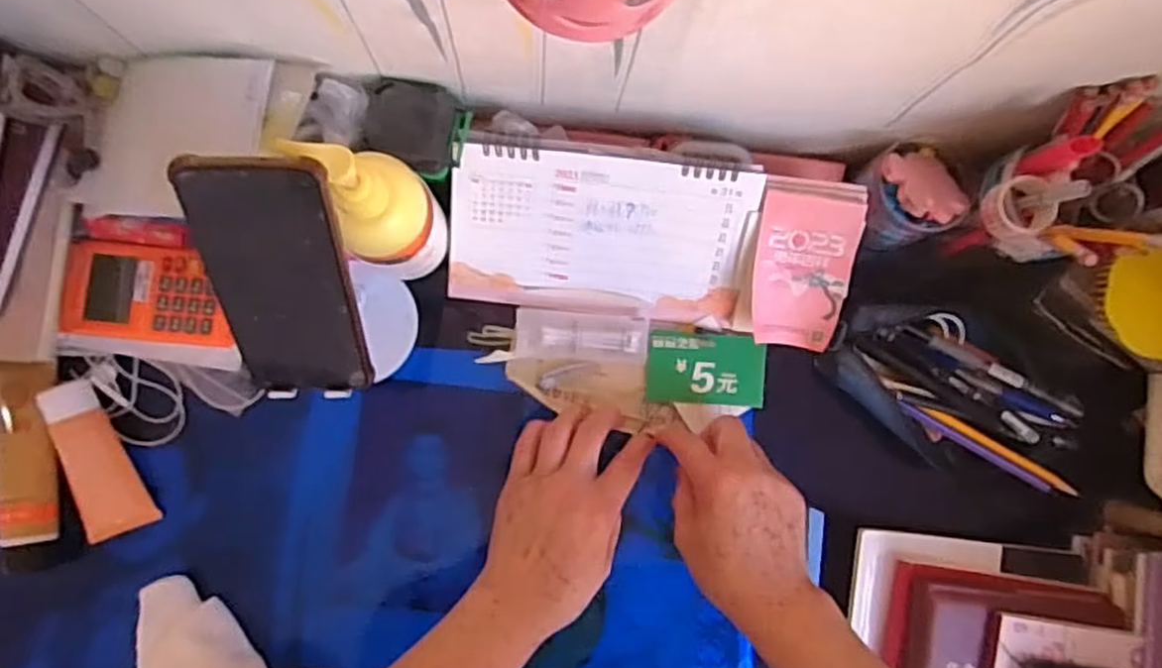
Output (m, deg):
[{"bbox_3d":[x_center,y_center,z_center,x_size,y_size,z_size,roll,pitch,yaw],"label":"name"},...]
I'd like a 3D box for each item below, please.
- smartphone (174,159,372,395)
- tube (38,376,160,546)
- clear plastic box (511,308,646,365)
[{"bbox_3d":[-0.165,-0.025,0.409,0.071,0.155,0.010,-2,42,-3],"label":"smartphone"},{"bbox_3d":[-0.359,0.093,0.541,0.048,0.019,0.116,-18,99,-4],"label":"tube"},{"bbox_3d":[0.001,0.002,0.562,0.101,0.013,0.038,4,86,-3],"label":"clear plastic box"}]

